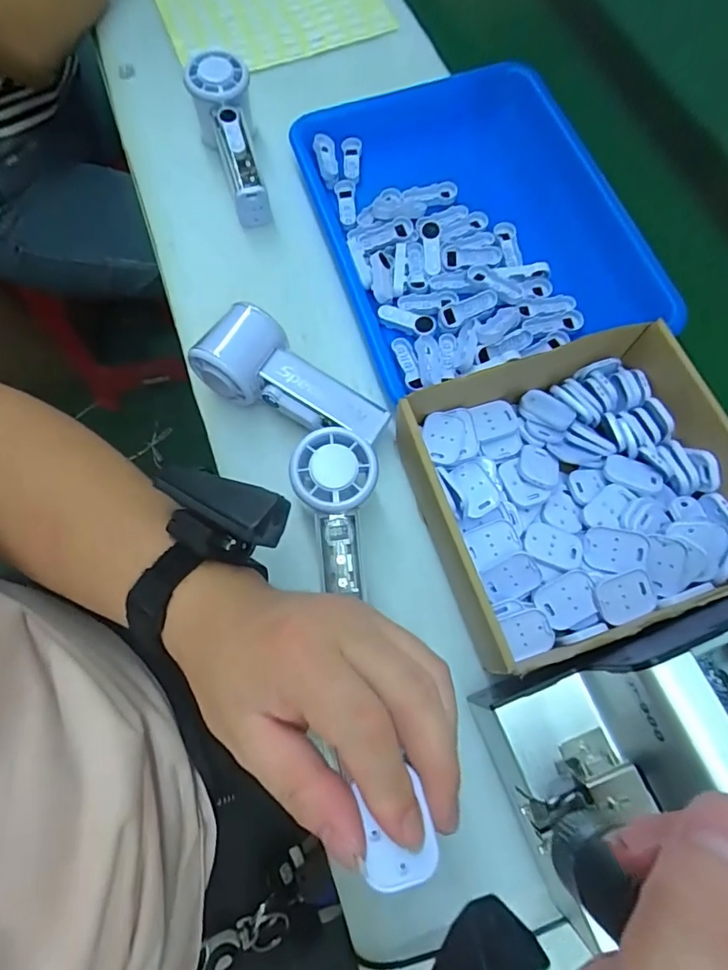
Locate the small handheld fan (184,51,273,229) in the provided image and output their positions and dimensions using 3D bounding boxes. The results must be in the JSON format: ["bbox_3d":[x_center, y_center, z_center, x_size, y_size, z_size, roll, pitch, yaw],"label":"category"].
[{"bbox_3d":[-0.119,-0.312,0.470,0.053,0.066,0.152,-16,85,-5],"label":"small handheld fan"}]

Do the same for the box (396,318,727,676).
[{"bbox_3d":[0.147,0.003,0.351,0.210,0.061,0.191,-20,72,-6],"label":"box"}]

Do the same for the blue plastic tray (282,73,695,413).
[{"bbox_3d":[0.099,-0.239,0.470,0.255,0.050,0.301,-16,71,-5],"label":"blue plastic tray"}]

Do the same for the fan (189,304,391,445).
[{"bbox_3d":[-0.052,-0.080,0.391,0.144,0.053,0.056,26,73,-4],"label":"fan"}]

